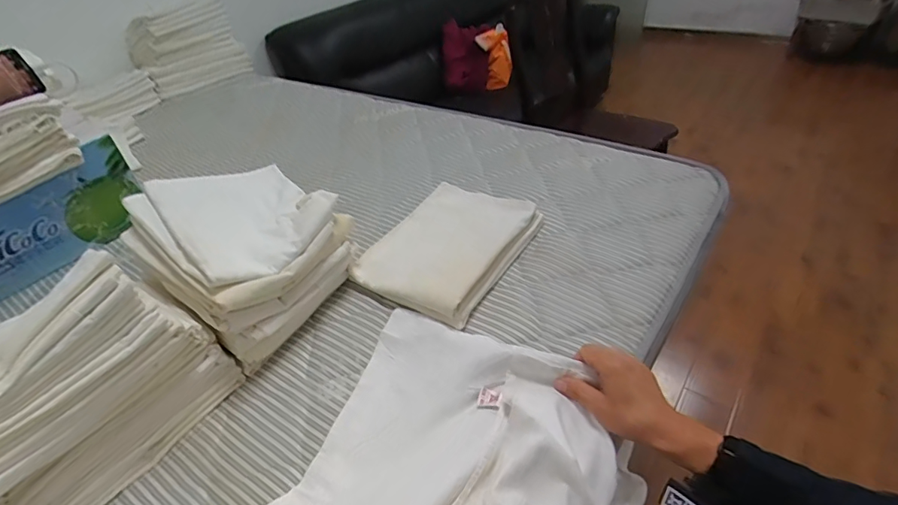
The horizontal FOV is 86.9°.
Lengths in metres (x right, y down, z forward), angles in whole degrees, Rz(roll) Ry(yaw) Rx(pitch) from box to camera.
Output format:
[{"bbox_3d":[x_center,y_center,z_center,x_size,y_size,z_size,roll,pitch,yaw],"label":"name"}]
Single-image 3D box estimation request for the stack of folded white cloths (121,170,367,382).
[{"bbox_3d":[-0.299,-0.008,0.717,0.280,0.162,0.241,25,49,31],"label":"stack of folded white cloths"}]

